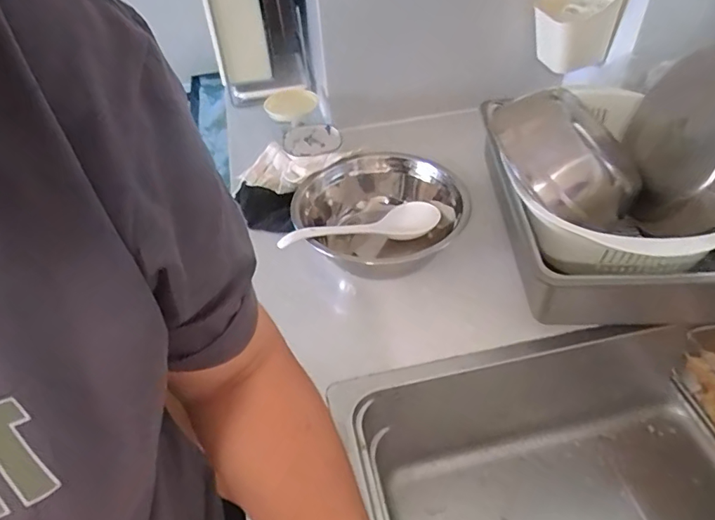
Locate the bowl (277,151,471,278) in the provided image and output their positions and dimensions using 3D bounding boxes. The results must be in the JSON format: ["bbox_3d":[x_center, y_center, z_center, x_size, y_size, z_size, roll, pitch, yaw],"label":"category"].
[{"bbox_3d":[0.033,-0.050,0.617,0.193,0.092,0.181,-3,44,3],"label":"bowl"}]

